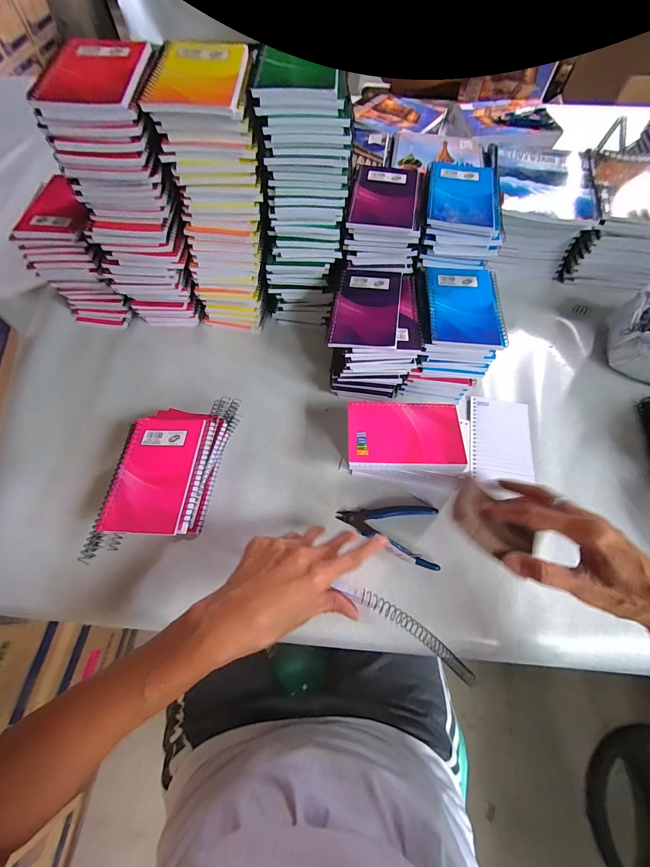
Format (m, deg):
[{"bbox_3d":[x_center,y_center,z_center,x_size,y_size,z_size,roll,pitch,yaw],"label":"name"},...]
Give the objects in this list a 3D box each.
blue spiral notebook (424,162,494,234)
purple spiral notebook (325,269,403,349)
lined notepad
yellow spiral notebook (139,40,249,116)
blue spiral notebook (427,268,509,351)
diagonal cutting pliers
[{"bbox_3d":[0.173,-0.302,0.429,0.080,0.016,0.114,9,63,3],"label":"blue spiral notebook"},{"bbox_3d":[0.053,-0.163,0.422,0.082,0.013,0.140,9,63,3],"label":"purple spiral notebook"},{"bbox_3d":[0.238,0.016,0.450,0.080,0.006,0.141,11,63,6],"label":"lined notepad"},{"bbox_3d":[-0.121,-0.342,0.321,0.086,0.013,0.132,1,63,-1],"label":"yellow spiral notebook"},{"bbox_3d":[0.176,-0.161,0.423,0.090,0.011,0.127,4,63,1],"label":"blue spiral notebook"},{"bbox_3d":[0.074,0.112,0.396,0.116,0.011,0.070,9,63,5],"label":"diagonal cutting pliers"}]

